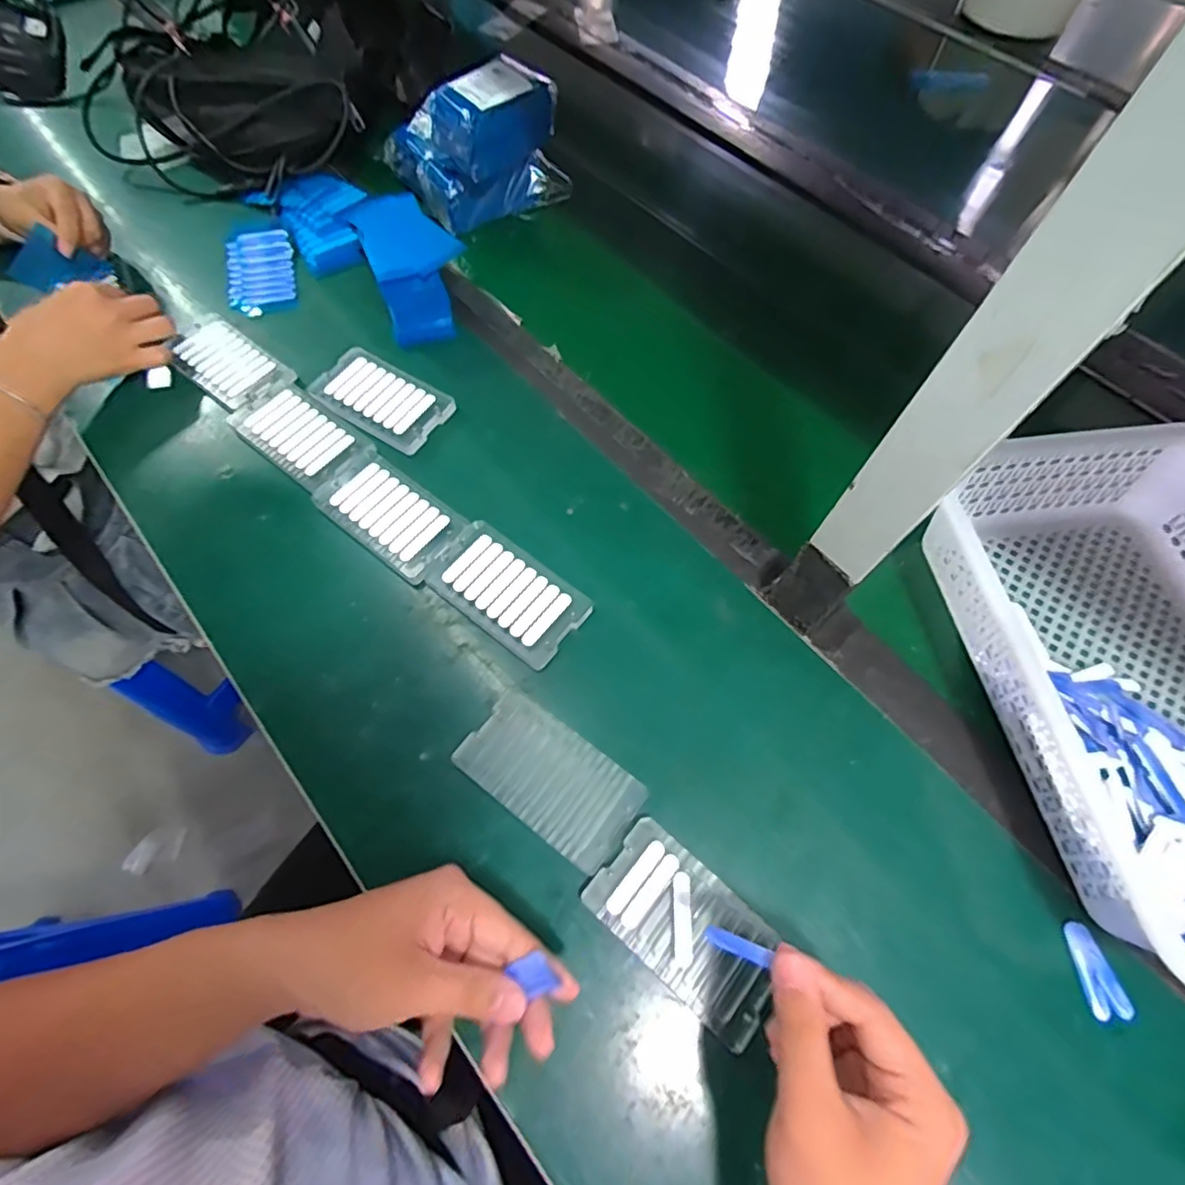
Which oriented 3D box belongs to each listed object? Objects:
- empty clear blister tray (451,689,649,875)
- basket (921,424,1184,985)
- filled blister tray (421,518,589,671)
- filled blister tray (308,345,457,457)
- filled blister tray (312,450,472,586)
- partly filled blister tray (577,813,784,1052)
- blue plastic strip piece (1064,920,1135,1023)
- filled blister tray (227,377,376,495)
[{"bbox_3d":[-0.029,0.127,0.406,0.120,0.012,0.066,34,69,13],"label":"empty clear blister tray"},{"bbox_3d":[0.402,0.061,0.406,0.248,0.085,0.340,-7,66,-5],"label":"basket"},{"bbox_3d":[-0.066,-0.001,0.462,0.120,0.010,0.069,36,70,14],"label":"filled blister tray"},{"bbox_3d":[-0.191,-0.179,0.538,0.118,0.009,0.072,31,68,12],"label":"filled blister tray"},{"bbox_3d":[-0.168,-0.065,0.490,0.120,0.011,0.069,36,70,14],"label":"filled blister tray"},{"bbox_3d":[0.059,0.208,0.369,0.120,0.016,0.067,39,70,15],"label":"partly filled blister tray"},{"bbox_3d":[0.313,0.234,0.365,0.023,0.005,0.051,-1,66,-2],"label":"blue plastic strip piece"},{"bbox_3d":[-0.261,-0.140,0.524,0.123,0.009,0.068,37,70,14],"label":"filled blister tray"}]

